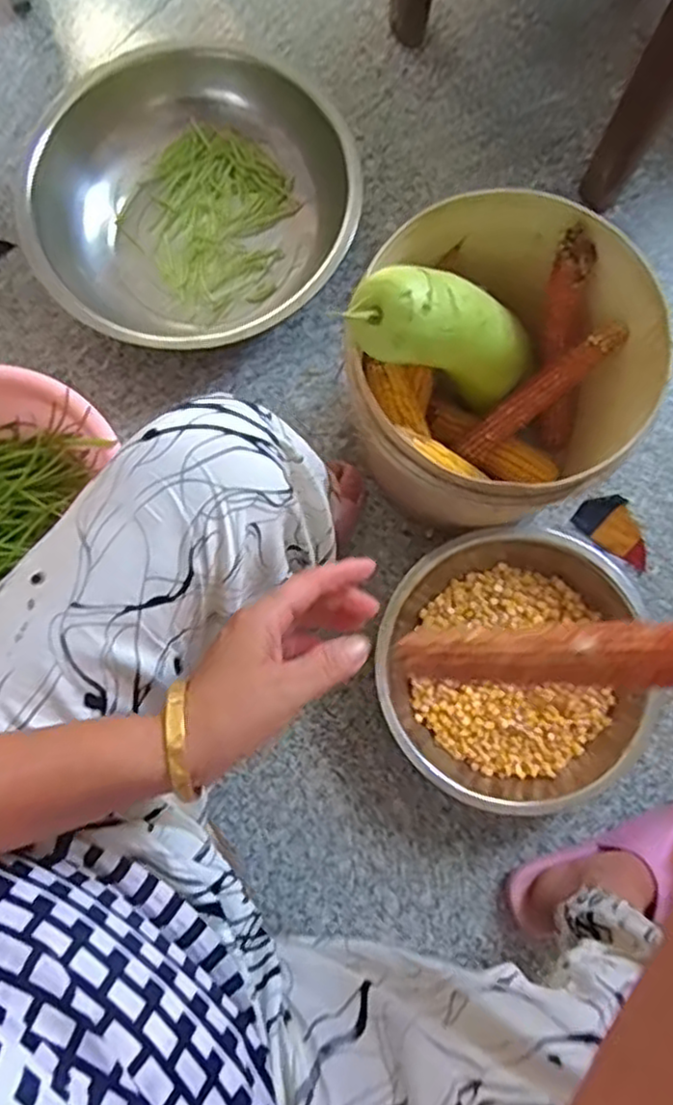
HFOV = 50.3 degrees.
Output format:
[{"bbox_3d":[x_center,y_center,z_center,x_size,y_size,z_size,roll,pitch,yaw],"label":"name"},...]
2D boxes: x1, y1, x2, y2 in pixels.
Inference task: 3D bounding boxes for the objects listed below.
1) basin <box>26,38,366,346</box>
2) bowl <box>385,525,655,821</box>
[{"bbox_3d":[-0.165,-0.389,0.830,0.361,0.131,0.306,10,80,3],"label":"basin"},{"bbox_3d":[0.189,0.116,0.756,0.266,0.076,0.284,0,80,1],"label":"bowl"}]

